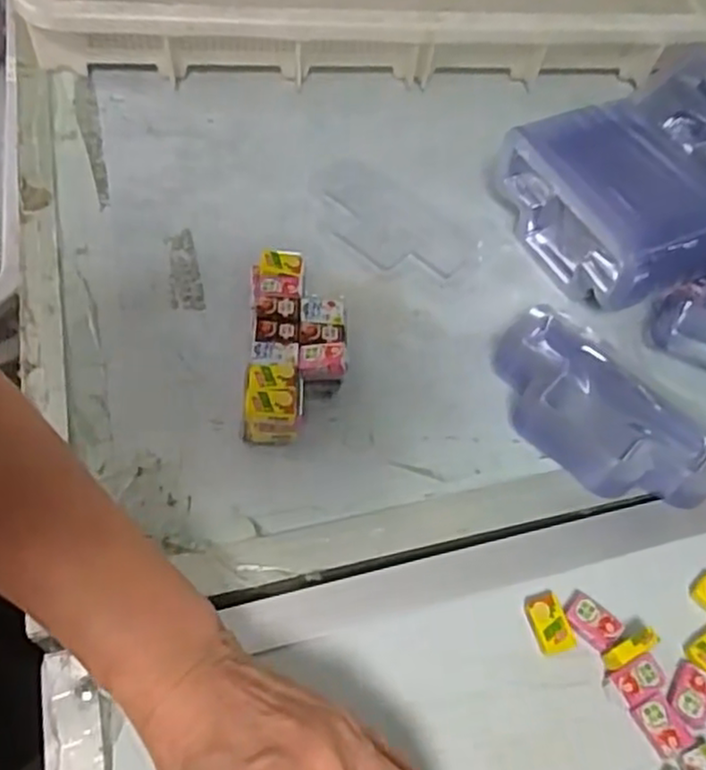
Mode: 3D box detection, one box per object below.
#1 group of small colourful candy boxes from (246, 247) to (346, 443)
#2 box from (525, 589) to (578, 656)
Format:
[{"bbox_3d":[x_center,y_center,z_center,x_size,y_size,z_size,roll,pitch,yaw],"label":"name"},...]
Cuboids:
[{"bbox_3d":[-0.033,-0.020,0.418,0.053,0.039,0.114,1,56,-4],"label":"group of small colourful candy boxes"},{"bbox_3d":[0.096,0.118,0.355,0.018,0.010,0.029,-14,59,-14],"label":"box"}]

